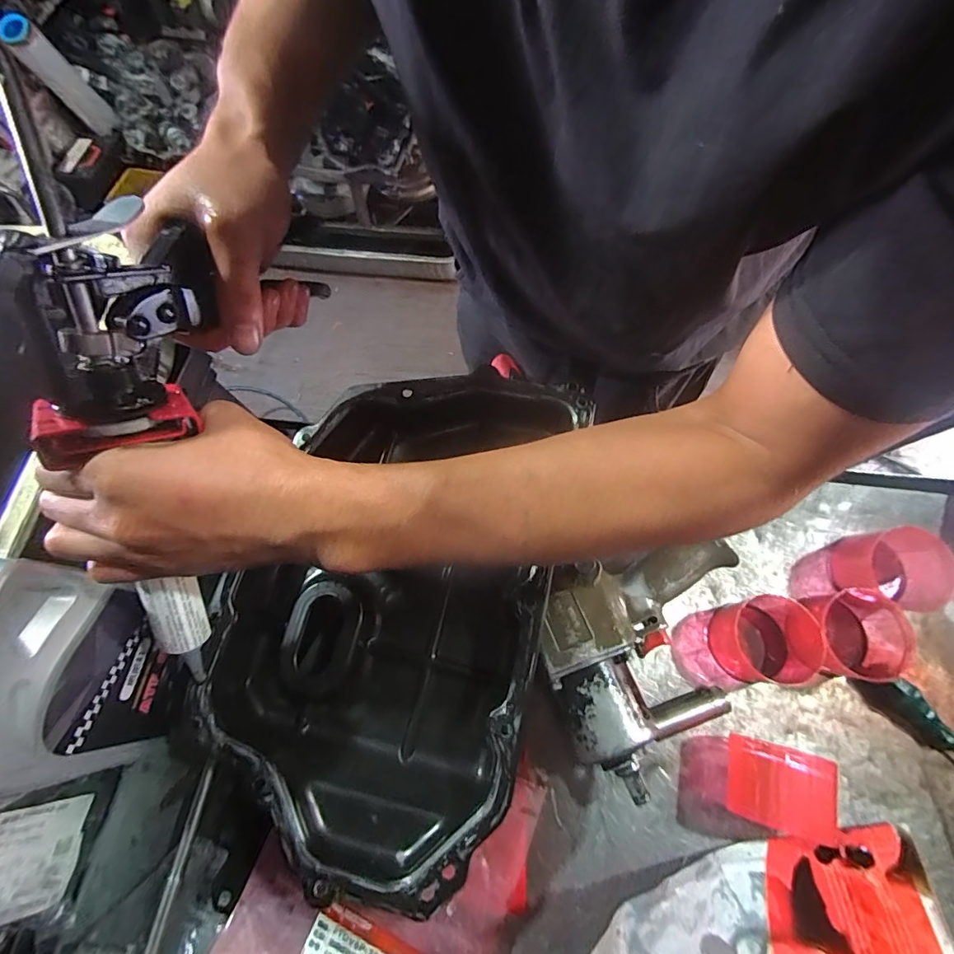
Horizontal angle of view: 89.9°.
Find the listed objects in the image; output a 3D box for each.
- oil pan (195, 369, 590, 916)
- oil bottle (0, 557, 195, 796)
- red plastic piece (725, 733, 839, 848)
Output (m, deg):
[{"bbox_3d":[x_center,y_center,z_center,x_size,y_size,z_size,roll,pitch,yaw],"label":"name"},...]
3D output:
[{"bbox_3d":[-0.067,0.086,0.370,0.237,0.067,0.370,12,69,9],"label":"oil pan"},{"bbox_3d":[-0.241,0.118,0.286,0.054,0.192,0.115,-5,68,3],"label":"oil bottle"},{"bbox_3d":[0.212,0.219,0.341,0.058,0.054,0.052,13,70,10],"label":"red plastic piece"}]

